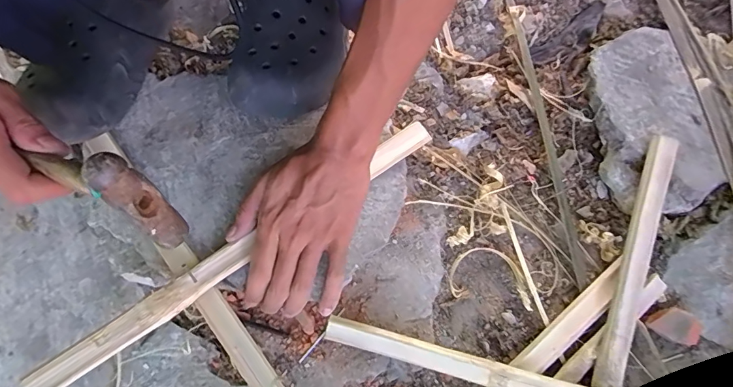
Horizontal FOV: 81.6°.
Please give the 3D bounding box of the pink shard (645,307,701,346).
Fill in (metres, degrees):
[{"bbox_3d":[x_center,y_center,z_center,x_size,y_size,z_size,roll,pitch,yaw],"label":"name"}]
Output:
[{"bbox_3d":[0.316,0.135,0.428,0.049,0.019,0.030,34,78,7],"label":"pink shard"}]

